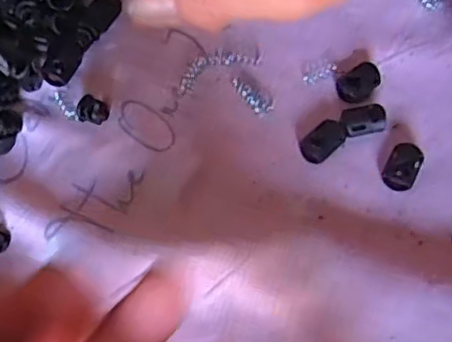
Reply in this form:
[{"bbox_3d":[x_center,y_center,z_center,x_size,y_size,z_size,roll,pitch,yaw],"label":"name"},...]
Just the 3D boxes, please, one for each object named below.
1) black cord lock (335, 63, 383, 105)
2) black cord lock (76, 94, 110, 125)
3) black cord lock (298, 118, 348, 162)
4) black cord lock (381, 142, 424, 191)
[{"bbox_3d":[0.063,-0.042,0.289,0.016,0.008,0.022,35,72,17],"label":"black cord lock"},{"bbox_3d":[-0.063,-0.029,0.287,0.015,0.009,0.011,11,67,8],"label":"black cord lock"},{"bbox_3d":[0.044,-0.013,0.279,0.014,0.008,0.021,41,74,19],"label":"black cord lock"},{"bbox_3d":[0.079,-0.002,0.269,0.014,0.006,0.020,25,69,14],"label":"black cord lock"}]

